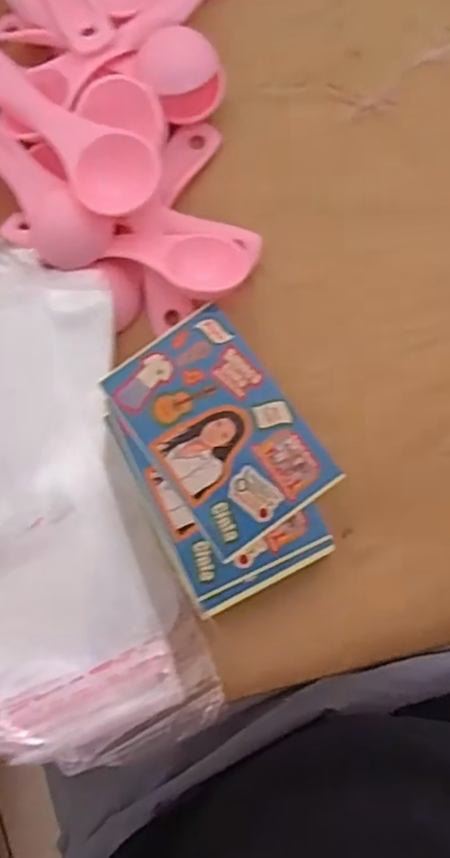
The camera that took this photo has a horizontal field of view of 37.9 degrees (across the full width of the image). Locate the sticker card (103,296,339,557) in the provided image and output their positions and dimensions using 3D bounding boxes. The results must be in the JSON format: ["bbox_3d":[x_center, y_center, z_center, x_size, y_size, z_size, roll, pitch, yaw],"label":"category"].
[{"bbox_3d":[-0.002,0.000,0.267,0.059,0.004,0.089,-36,83,-3],"label":"sticker card"}]

